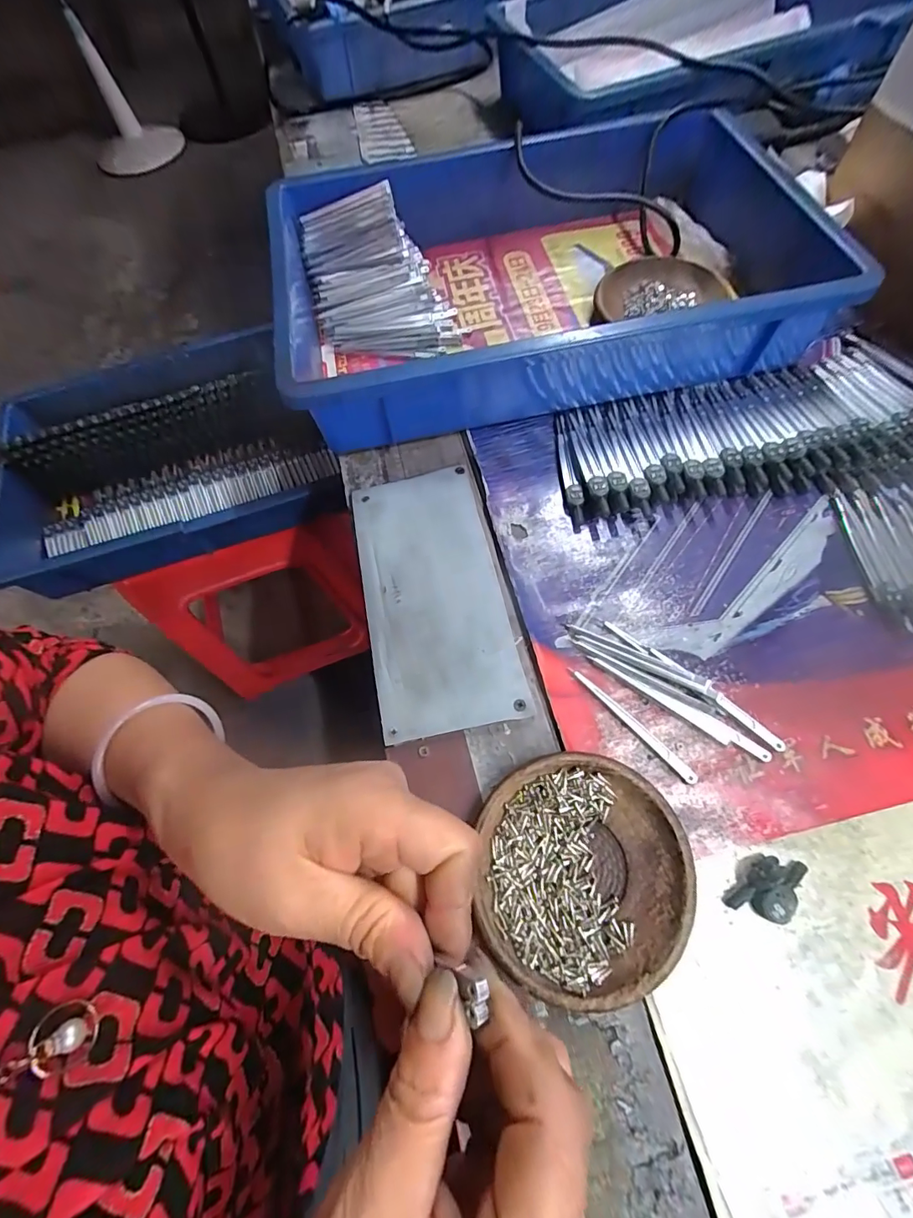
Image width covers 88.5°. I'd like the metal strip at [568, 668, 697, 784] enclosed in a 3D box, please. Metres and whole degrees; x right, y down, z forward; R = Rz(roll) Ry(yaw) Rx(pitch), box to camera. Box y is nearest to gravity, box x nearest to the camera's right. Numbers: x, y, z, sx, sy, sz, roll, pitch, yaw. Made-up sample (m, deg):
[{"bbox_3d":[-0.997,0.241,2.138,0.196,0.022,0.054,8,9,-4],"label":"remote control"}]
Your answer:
[{"bbox_3d":[0.108,0.070,0.288,0.008,0.005,0.091,-40,70,-13],"label":"metal strip"}]

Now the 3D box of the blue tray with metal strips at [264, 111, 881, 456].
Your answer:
[{"bbox_3d":[0.068,-0.304,0.420,0.441,0.076,0.297,-11,66,-2],"label":"blue tray with metal strips"}]

